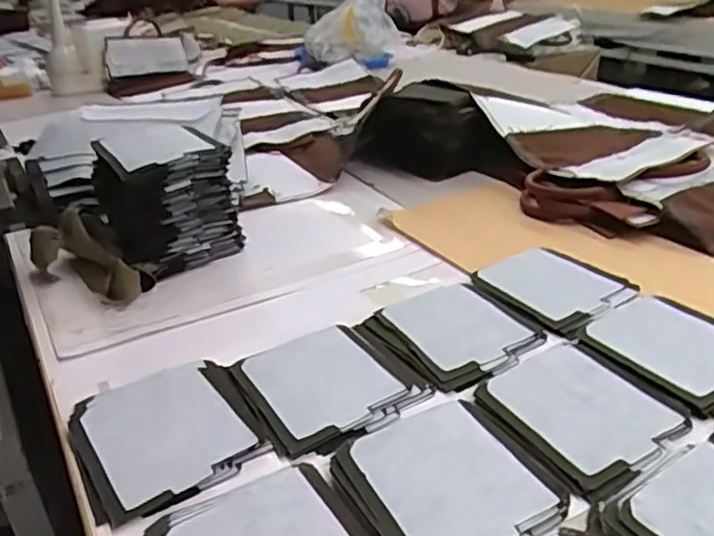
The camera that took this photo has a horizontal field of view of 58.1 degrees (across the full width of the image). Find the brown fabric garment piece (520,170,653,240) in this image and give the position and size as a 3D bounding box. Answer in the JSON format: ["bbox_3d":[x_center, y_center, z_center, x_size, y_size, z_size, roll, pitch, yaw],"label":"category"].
[{"bbox_3d":[0.308,-0.084,0.874,0.177,0.047,0.074,16,32,32],"label":"brown fabric garment piece"}]

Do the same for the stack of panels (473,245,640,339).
[{"bbox_3d":[0.217,0.019,0.718,0.133,0.012,0.148,-20,32,-31],"label":"stack of panels"}]

